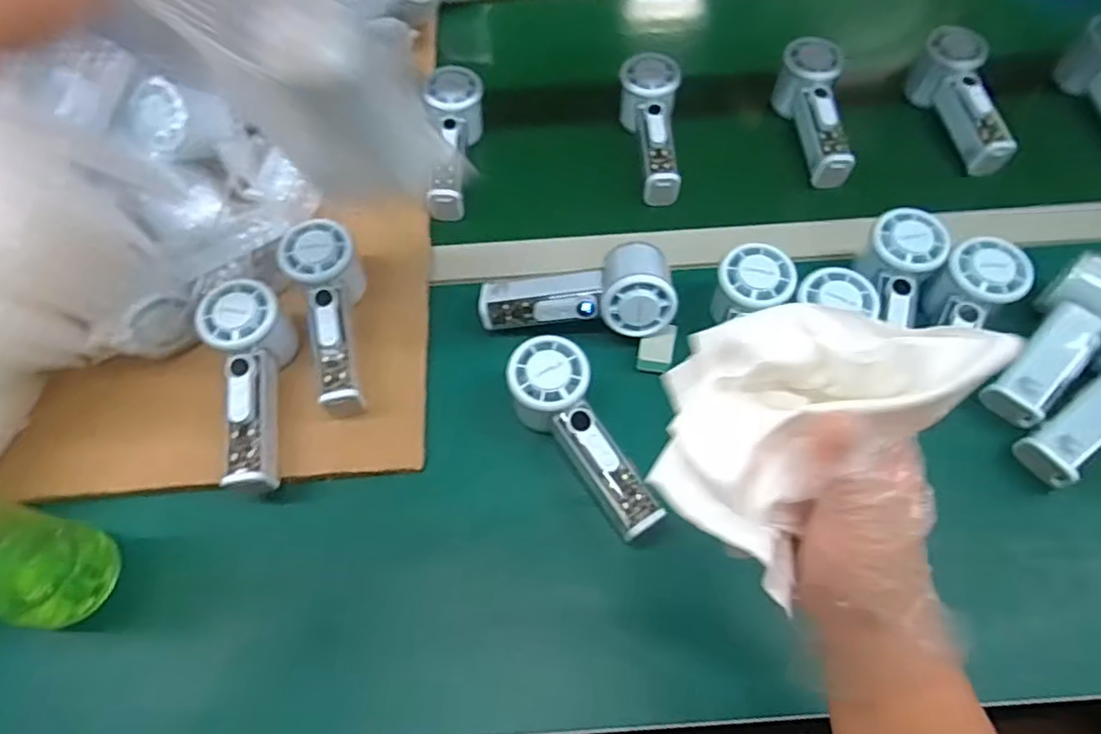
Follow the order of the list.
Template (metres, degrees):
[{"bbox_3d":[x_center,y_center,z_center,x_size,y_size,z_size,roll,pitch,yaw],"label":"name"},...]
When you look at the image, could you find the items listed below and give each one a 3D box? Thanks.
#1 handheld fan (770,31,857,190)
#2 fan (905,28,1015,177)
[{"bbox_3d":[0.259,-0.247,0.610,0.059,0.050,0.159,-5,74,-1],"label":"handheld fan"},{"bbox_3d":[0.400,-0.256,0.608,0.047,0.062,0.156,-3,60,0],"label":"fan"}]

